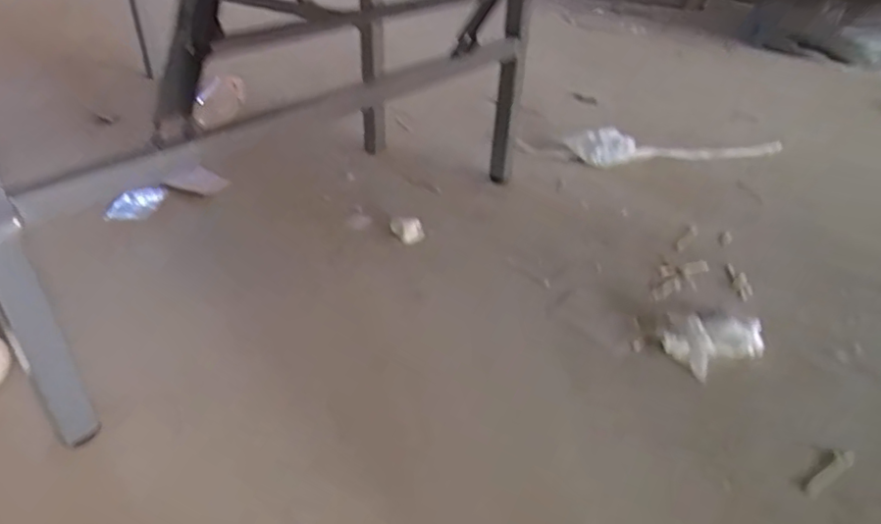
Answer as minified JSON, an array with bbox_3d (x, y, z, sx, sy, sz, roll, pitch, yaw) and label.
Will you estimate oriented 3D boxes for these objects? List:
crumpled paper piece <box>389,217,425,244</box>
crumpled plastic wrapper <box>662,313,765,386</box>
[{"bbox_3d":[-0.045,-0.044,0.850,0.049,0.040,0.021,-9,34,-14],"label":"crumpled paper piece"},{"bbox_3d":[0.309,0.083,0.674,0.108,0.041,0.069,-16,37,-23],"label":"crumpled plastic wrapper"}]

